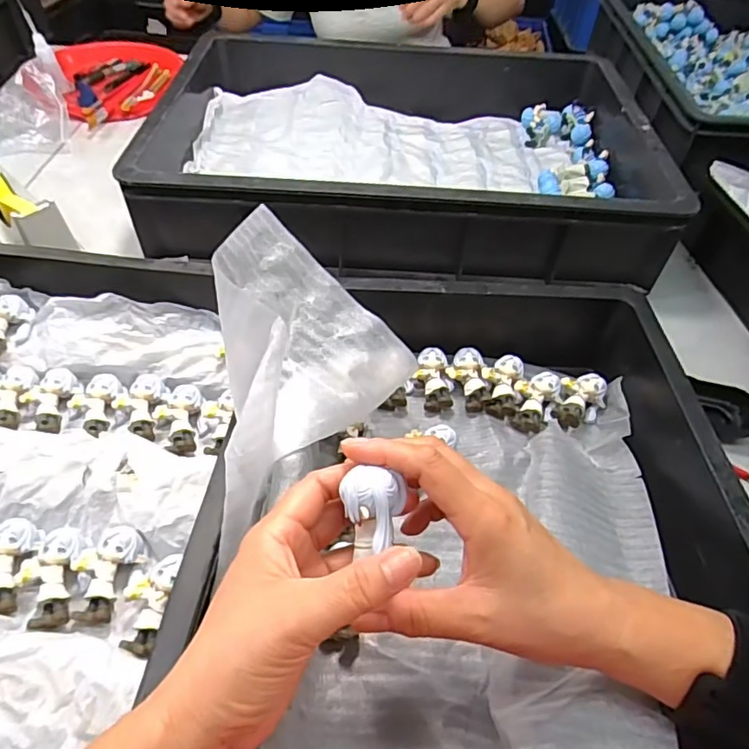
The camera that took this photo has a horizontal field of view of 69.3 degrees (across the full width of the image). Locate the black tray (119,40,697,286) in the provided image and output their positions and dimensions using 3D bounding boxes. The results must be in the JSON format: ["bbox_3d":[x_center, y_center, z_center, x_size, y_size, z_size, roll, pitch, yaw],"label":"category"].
[{"bbox_3d":[0.040,-0.295,0.704,0.581,0.111,0.409,3,49,-1],"label":"black tray"}]

